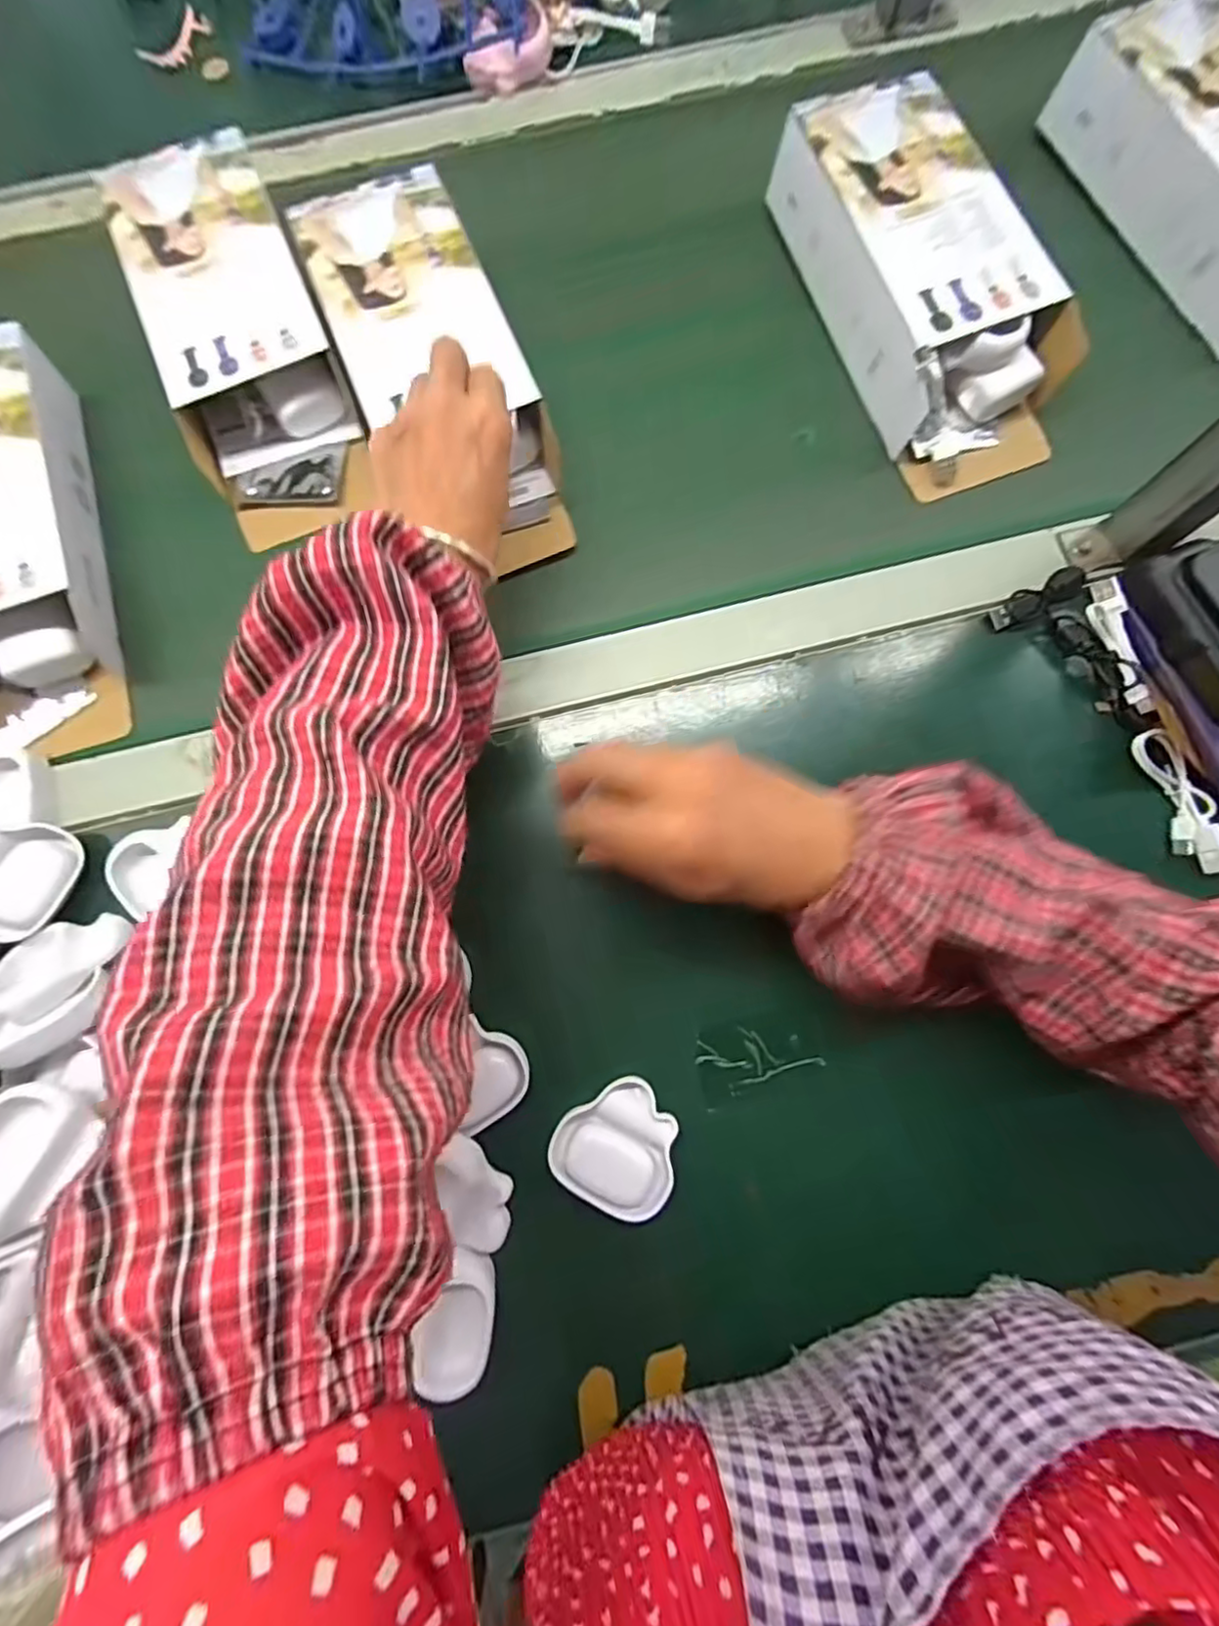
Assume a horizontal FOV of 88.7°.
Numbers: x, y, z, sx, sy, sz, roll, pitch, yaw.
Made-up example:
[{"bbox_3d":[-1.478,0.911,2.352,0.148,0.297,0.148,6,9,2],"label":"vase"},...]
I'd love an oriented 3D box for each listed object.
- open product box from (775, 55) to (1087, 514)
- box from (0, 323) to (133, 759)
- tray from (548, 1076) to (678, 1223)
[{"bbox_3d":[0.207,-0.345,0.408,0.111,0.064,0.254,-21,77,-7],"label":"open product box"},{"bbox_3d":[-0.372,-0.162,0.380,0.113,0.072,0.249,-11,76,-5],"label":"box"},{"bbox_3d":[0.007,0.176,0.324,0.062,0.010,0.061,-41,80,-11],"label":"tray"}]

